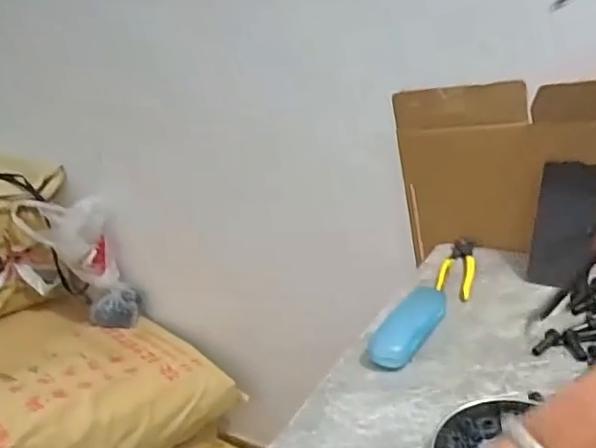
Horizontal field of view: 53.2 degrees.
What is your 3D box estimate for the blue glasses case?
[{"bbox_3d":[0.138,0.119,0.722,0.050,0.029,0.152,10,29,35],"label":"blue glasses case"}]

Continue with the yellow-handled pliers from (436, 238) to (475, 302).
[{"bbox_3d":[0.233,0.059,0.856,0.043,0.017,0.182,3,26,22],"label":"yellow-handled pliers"}]

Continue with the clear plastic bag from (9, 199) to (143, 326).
[{"bbox_3d":[-0.500,0.086,1.405,0.136,0.368,0.157,-24,7,44],"label":"clear plastic bag"}]

